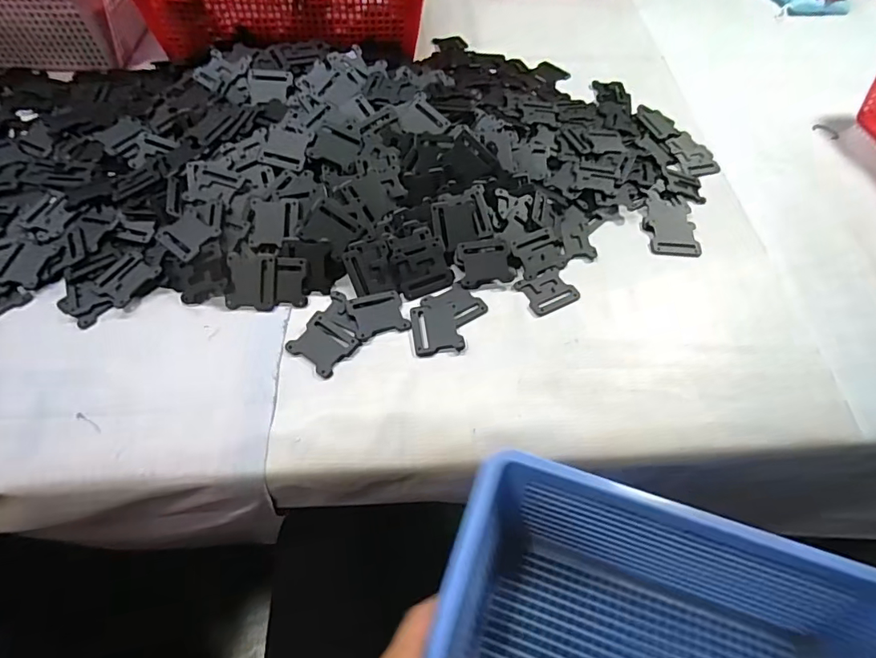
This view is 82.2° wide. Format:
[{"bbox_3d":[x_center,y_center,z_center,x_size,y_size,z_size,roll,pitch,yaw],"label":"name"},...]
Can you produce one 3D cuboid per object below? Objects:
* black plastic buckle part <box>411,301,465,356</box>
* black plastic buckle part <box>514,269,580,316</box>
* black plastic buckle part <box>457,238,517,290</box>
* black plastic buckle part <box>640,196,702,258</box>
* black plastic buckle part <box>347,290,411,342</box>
[{"bbox_3d":[-0.002,-0.002,0.446,0.042,0.007,0.050,-8,55,-9],"label":"black plastic buckle part"},{"bbox_3d":[0.104,-0.036,0.478,0.050,0.004,0.042,-23,59,-19],"label":"black plastic buckle part"},{"bbox_3d":[0.046,-0.064,0.482,0.050,0.010,0.046,-12,75,-3],"label":"black plastic buckle part"},{"bbox_3d":[0.246,-0.109,0.535,0.053,0.005,0.085,5,54,0],"label":"black plastic buckle part"},{"bbox_3d":[-0.054,-0.013,0.452,0.048,0.004,0.045,-15,57,-14],"label":"black plastic buckle part"}]

